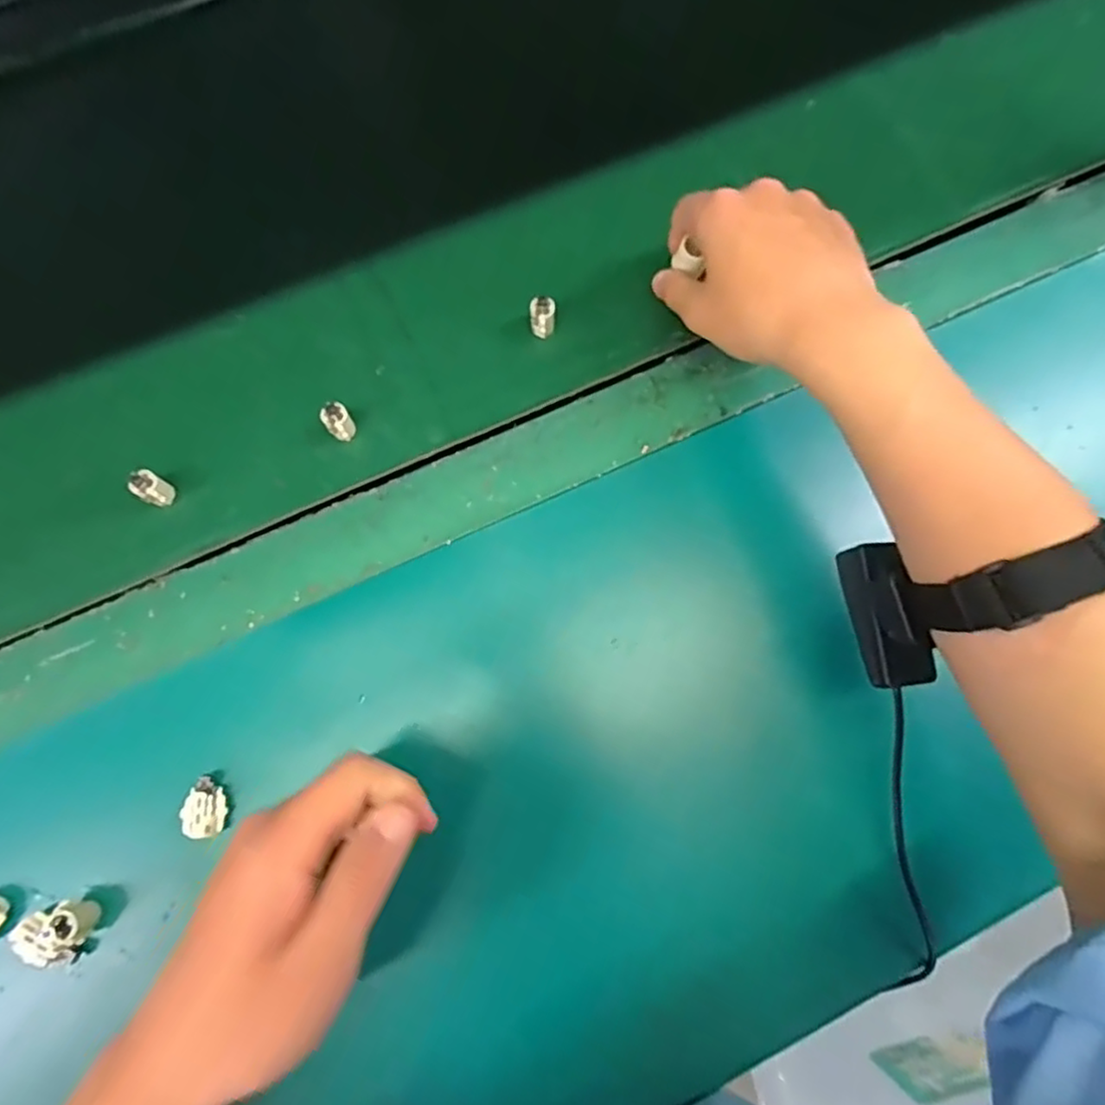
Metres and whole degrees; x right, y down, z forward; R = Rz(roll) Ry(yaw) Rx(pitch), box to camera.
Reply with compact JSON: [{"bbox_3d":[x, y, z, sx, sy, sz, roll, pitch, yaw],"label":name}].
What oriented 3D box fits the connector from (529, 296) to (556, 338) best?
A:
[{"bbox_3d":[-0.006,-0.142,0.401,0.015,0.023,0.012,0,73,-1],"label":"connector"}]

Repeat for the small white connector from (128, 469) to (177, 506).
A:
[{"bbox_3d":[-0.223,-0.035,0.371,0.014,0.025,0.015,0,73,-1],"label":"small white connector"}]

